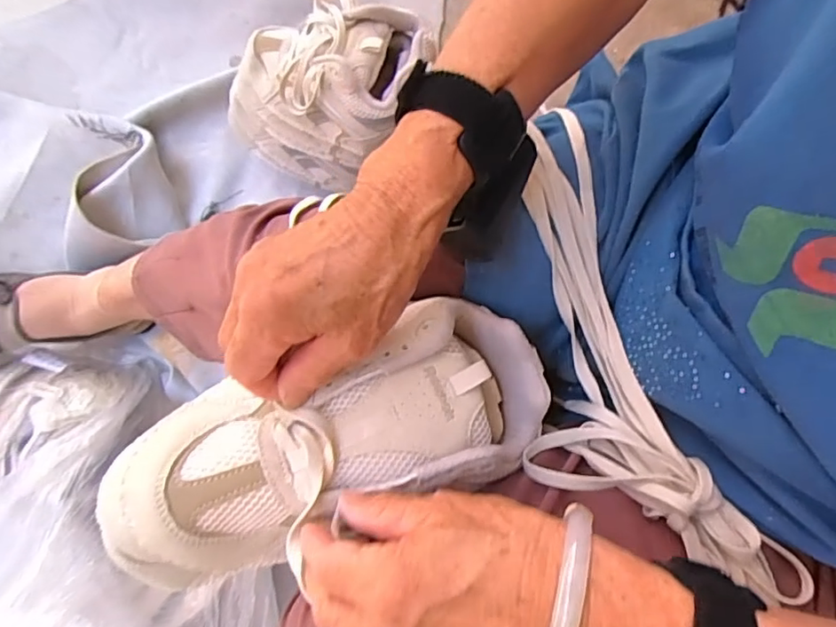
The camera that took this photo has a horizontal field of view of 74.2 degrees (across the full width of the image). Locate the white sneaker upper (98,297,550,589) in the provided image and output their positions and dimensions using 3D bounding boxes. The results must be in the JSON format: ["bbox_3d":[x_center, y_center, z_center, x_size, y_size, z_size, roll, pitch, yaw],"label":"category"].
[{"bbox_3d":[-0.042,0.070,0.301,0.237,0.057,0.102,-20,75,-11],"label":"white sneaker upper"}]

